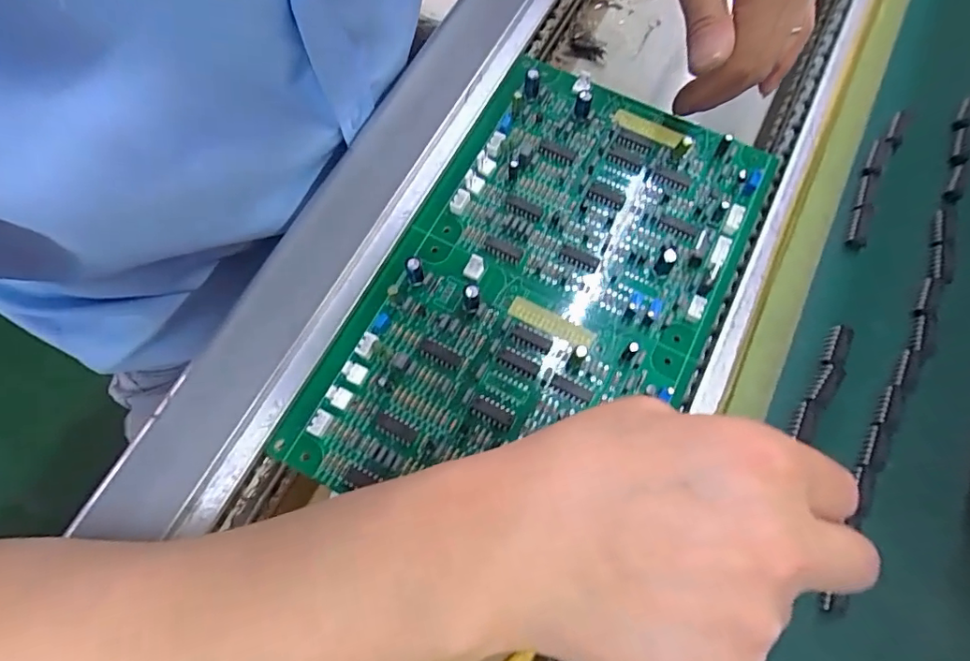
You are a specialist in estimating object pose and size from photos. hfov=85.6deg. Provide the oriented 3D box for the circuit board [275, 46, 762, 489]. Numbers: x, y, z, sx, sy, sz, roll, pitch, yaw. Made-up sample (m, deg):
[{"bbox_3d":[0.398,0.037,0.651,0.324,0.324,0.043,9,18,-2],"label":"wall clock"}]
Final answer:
[{"bbox_3d":[0.030,-0.021,0.245,0.146,0.012,0.236,25,73,9],"label":"circuit board"}]

